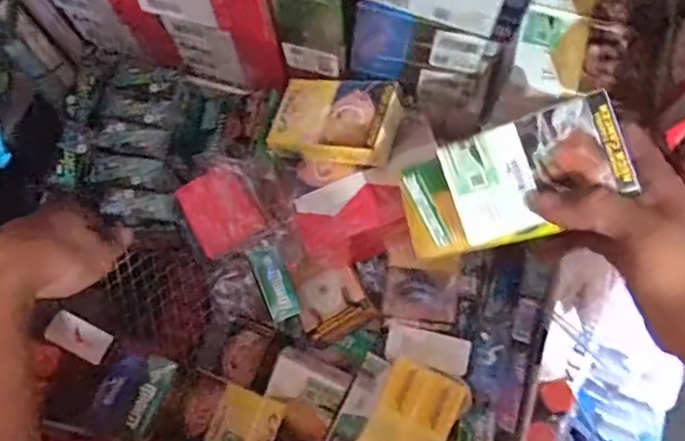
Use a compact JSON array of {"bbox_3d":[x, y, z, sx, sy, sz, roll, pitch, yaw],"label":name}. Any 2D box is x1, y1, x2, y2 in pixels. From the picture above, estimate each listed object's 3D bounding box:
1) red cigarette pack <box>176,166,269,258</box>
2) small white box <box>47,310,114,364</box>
[{"bbox_3d":[-0.084,-0.005,0.413,0.050,0.018,0.067,-35,62,11],"label":"red cigarette pack"},{"bbox_3d":[-0.190,0.084,0.420,0.050,0.009,0.022,24,76,7],"label":"small white box"}]

